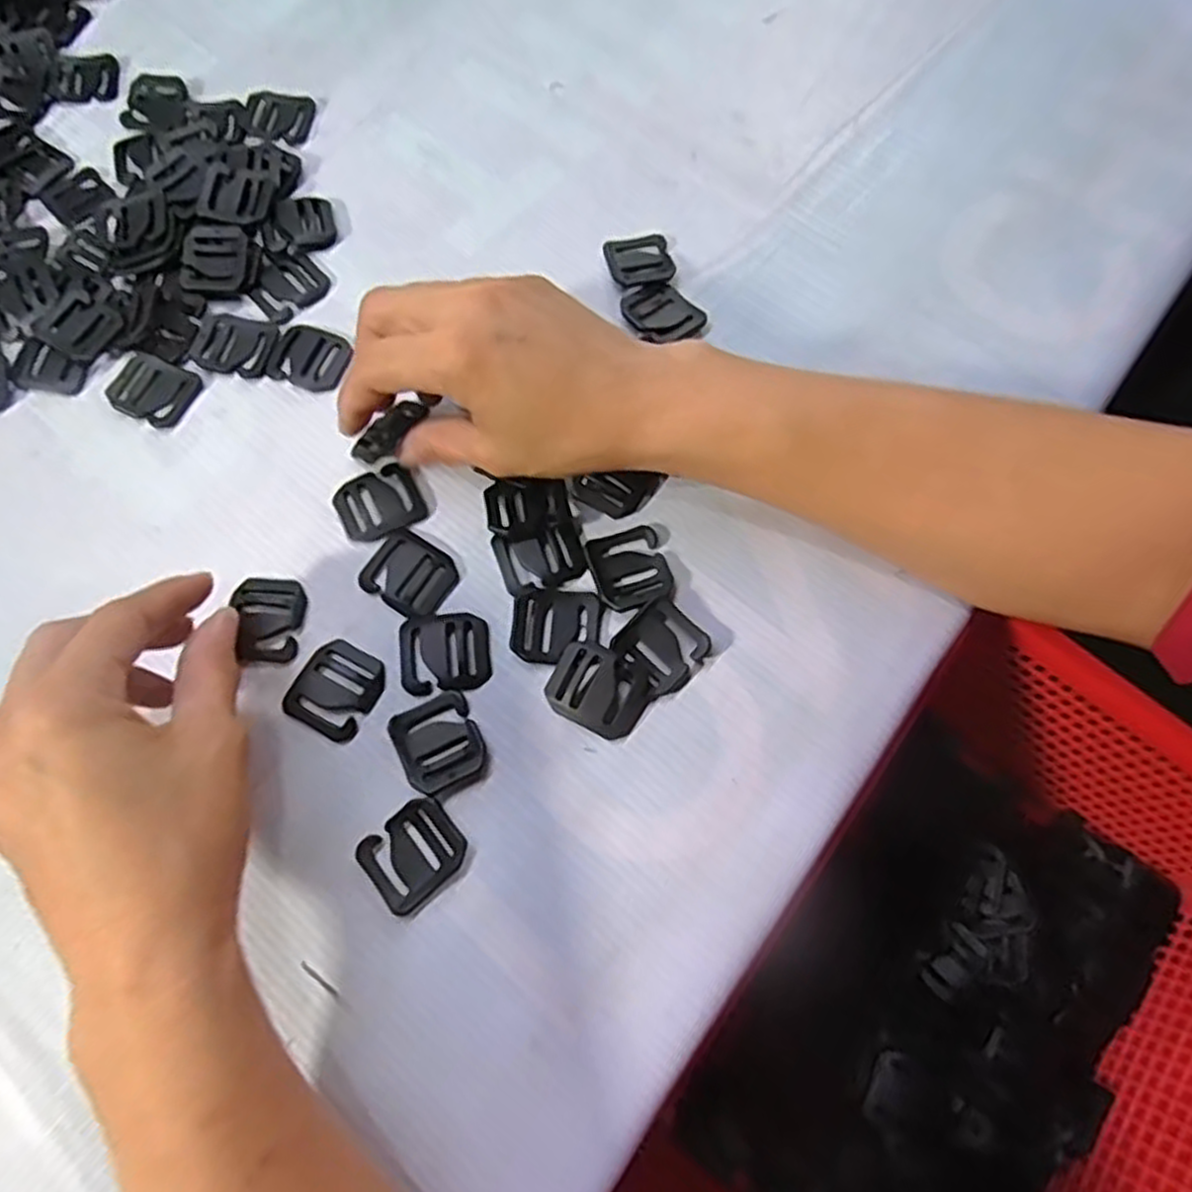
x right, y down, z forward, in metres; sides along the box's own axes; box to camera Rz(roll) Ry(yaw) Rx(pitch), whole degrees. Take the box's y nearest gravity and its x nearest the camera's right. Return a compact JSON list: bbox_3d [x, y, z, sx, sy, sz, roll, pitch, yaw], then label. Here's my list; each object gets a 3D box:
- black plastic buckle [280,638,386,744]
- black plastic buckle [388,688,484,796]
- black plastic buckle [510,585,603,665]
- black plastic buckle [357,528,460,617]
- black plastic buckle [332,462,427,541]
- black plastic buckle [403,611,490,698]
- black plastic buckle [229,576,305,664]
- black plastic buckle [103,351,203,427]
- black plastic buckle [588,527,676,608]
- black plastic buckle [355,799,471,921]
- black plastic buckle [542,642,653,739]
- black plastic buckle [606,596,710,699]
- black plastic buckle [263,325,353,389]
[{"bbox_3d":[-0.102,0.036,0.300,0.032,0.004,0.035,28,73,11],"label":"black plastic buckle"},{"bbox_3d":[-0.060,0.056,0.292,0.030,0.004,0.033,-27,72,-9],"label":"black plastic buckle"},{"bbox_3d":[-0.016,0.011,0.306,0.035,0.004,0.032,4,70,3],"label":"black plastic buckle"},{"bbox_3d":[-0.077,-0.010,0.315,0.036,0.004,0.030,29,73,11],"label":"black plastic buckle"},{"bbox_3d":[-0.092,-0.040,0.327,0.035,0.004,0.029,-27,72,-9],"label":"black plastic buckle"},{"bbox_3d":[-0.059,0.022,0.303,0.034,0.004,0.031,-7,70,-1],"label":"black plastic buckle"},{"bbox_3d":[-0.133,0.009,0.311,0.027,0.005,0.036,2,70,2],"label":"black plastic buckle"},{"bbox_3d":[-0.201,-0.094,0.349,0.037,0.004,0.030,24,72,9],"label":"black plastic buckle"},{"bbox_3d":[0.014,-0.012,0.313,0.030,0.007,0.033,-15,70,-4],"label":"black plastic buckle"},{"bbox_3d":[-0.066,0.093,0.278,0.034,0.004,0.031,-40,74,-12],"label":"black plastic buckle"},{"bbox_3d":[0.001,0.036,0.296,0.038,0.007,0.030,31,73,12],"label":"black plastic buckle"},{"bbox_3d":[0.025,0.019,0.302,0.032,0.008,0.030,41,76,14],"label":"black plastic buckle"},{"bbox_3d":[-0.132,-0.111,0.354,0.036,0.004,0.031,19,71,8],"label":"black plastic buckle"}]

